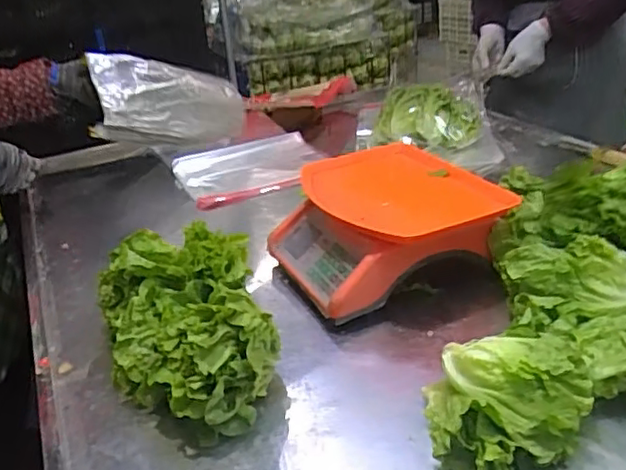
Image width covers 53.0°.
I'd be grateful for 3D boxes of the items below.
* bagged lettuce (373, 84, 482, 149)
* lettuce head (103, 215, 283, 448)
[{"bbox_3d":[0.252,-0.266,1.388,0.218,0.110,0.135,2,27,15],"label":"bagged lettuce"},{"bbox_3d":[-0.152,0.103,0.736,0.184,0.143,0.288,-14,27,-16],"label":"lettuce head"}]

